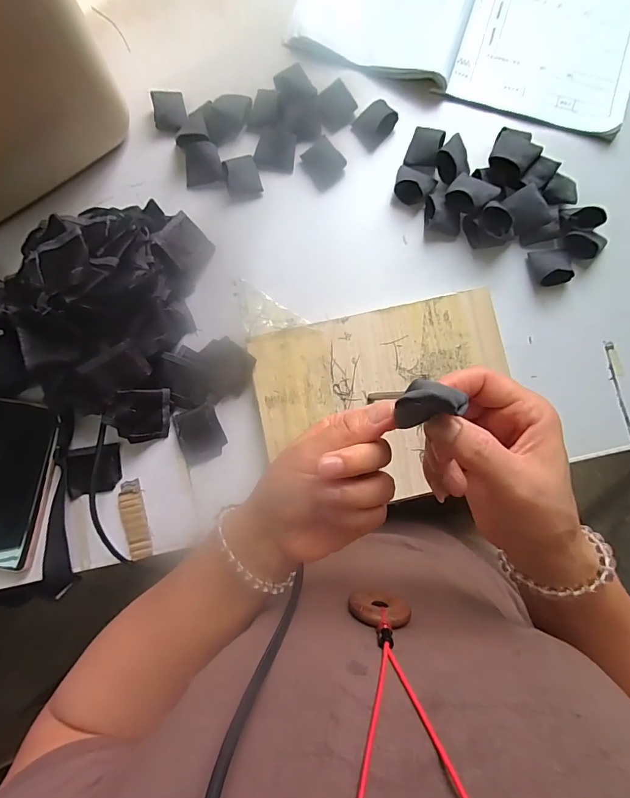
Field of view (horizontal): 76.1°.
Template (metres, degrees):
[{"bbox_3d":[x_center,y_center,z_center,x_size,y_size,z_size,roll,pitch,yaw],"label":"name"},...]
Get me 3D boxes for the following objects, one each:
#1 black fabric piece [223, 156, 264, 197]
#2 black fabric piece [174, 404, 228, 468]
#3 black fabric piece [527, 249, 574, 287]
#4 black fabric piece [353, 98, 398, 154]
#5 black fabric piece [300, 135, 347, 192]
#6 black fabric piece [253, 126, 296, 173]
[{"bbox_3d":[-0.079,-0.239,0.433,0.036,0.011,0.040,-19,84,-1],"label":"black fabric piece"},{"bbox_3d":[-0.114,0.036,0.404,0.043,0.012,0.052,-18,84,-1],"label":"black fabric piece"},{"bbox_3d":[0.245,-0.136,0.416,0.040,0.015,0.036,-2,84,1],"label":"black fabric piece"},{"bbox_3d":[0.065,-0.297,0.435,0.047,0.015,0.036,-42,85,-3],"label":"black fabric piece"},{"bbox_3d":[0.008,-0.251,0.430,0.036,0.011,0.045,-37,85,-2],"label":"black fabric piece"},{"bbox_3d":[-0.041,-0.268,0.432,0.042,0.005,0.044,13,85,2],"label":"black fabric piece"}]

